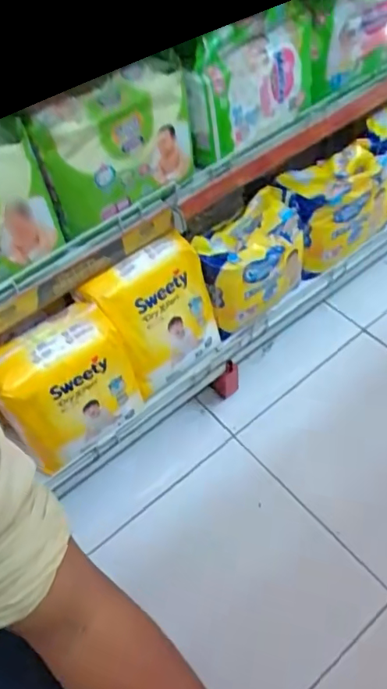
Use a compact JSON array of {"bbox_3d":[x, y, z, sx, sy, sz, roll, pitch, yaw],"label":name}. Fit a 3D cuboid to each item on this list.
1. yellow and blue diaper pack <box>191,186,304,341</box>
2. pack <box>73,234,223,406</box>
[{"bbox_3d":[0.103,-0.147,0.983,0.211,0.190,0.096,-37,58,-20],"label":"yellow and blue diaper pack"},{"bbox_3d":[-0.053,-0.042,0.903,0.185,0.231,0.090,-34,57,-19],"label":"pack"}]

